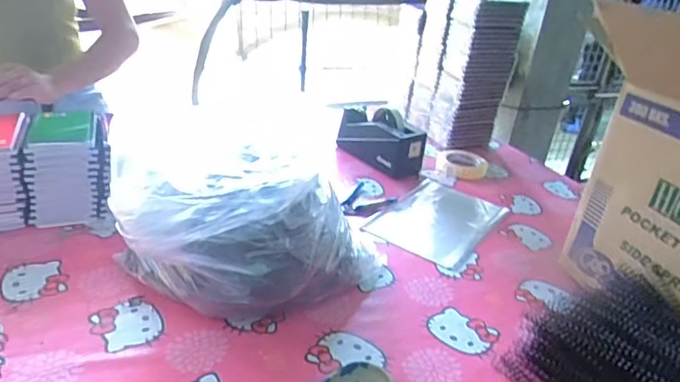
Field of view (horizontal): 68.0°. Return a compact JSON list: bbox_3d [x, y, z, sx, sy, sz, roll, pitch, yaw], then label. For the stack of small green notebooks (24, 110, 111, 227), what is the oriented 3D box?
[{"bbox_3d":[-0.418,-0.038,0.778,0.111,0.132,0.131,-8,30,-26],"label":"stack of small green notebooks"}]

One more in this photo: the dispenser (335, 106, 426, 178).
[{"bbox_3d":[0.084,-0.115,1.083,0.075,0.116,0.207,-14,33,-35],"label":"dispenser"}]

